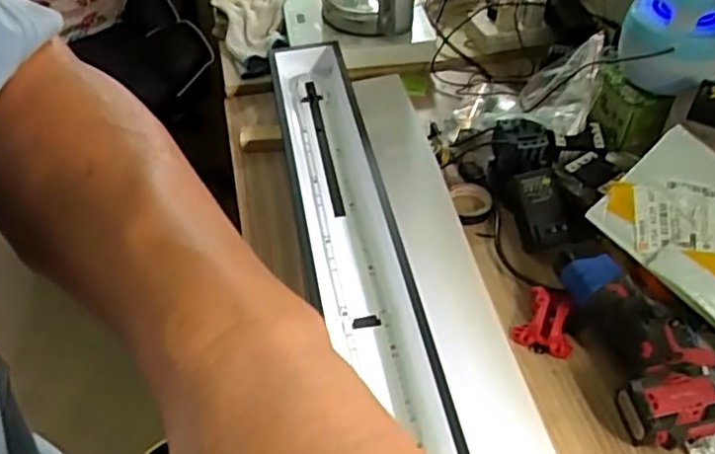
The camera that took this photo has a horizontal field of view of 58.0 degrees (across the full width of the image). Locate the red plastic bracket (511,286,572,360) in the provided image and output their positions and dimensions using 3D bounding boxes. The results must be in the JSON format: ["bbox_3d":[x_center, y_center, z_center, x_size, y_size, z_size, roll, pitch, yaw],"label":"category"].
[{"bbox_3d":[0.193,0.096,0.656,0.057,0.028,0.063,19,50,17],"label":"red plastic bracket"}]

